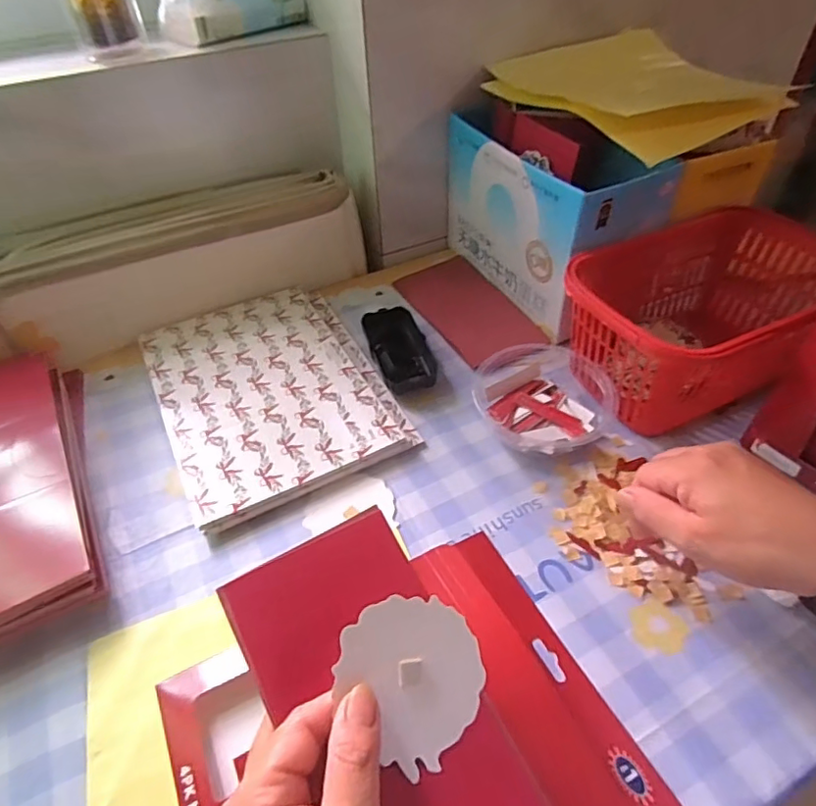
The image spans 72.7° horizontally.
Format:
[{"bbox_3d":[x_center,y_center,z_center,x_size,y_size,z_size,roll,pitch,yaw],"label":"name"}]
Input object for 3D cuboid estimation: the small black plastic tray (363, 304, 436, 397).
[{"bbox_3d":[-0.006,-0.054,0.541,0.059,0.031,0.102,-12,48,-11],"label":"small black plastic tray"}]

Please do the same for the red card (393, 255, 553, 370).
[{"bbox_3d":[0.065,-0.105,0.615,0.086,0.008,0.177,-30,53,-10],"label":"red card"}]

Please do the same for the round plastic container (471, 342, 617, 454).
[{"bbox_3d":[0.117,-0.012,0.493,0.112,0.042,0.133,-8,47,-7],"label":"round plastic container"}]

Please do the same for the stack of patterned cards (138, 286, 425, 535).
[{"bbox_3d":[-0.130,-0.017,0.522,0.192,0.014,0.260,-21,50,-18],"label":"stack of patterned cards"}]

